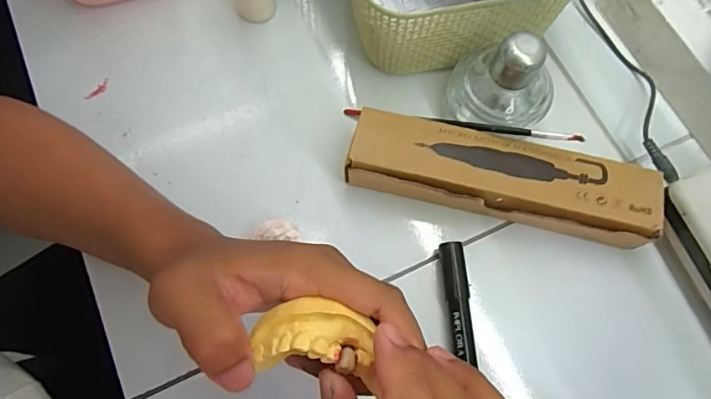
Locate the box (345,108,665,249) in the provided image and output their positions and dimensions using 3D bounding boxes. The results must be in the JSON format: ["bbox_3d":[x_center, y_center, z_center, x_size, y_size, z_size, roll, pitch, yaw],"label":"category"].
[{"bbox_3d":[0.101,-0.012,0.345,0.211,0.039,0.059,14,72,4],"label":"box"}]

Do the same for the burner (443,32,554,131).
[{"bbox_3d":[0.105,-0.083,0.342,0.075,0.076,0.057,31,74,9],"label":"burner"}]

